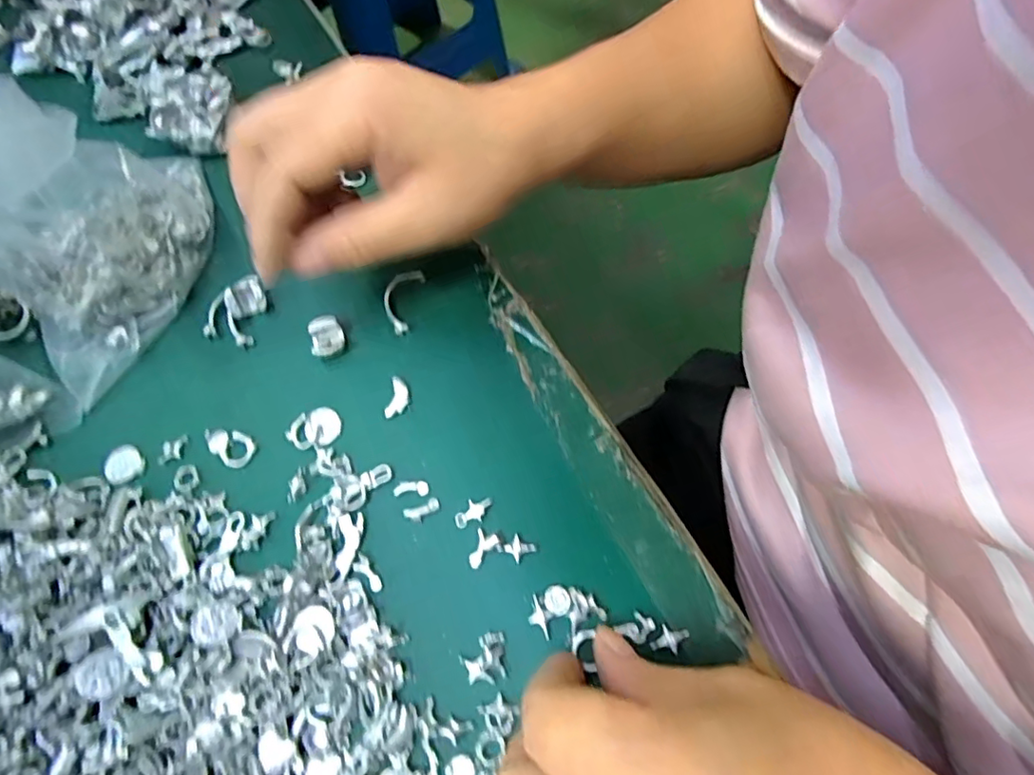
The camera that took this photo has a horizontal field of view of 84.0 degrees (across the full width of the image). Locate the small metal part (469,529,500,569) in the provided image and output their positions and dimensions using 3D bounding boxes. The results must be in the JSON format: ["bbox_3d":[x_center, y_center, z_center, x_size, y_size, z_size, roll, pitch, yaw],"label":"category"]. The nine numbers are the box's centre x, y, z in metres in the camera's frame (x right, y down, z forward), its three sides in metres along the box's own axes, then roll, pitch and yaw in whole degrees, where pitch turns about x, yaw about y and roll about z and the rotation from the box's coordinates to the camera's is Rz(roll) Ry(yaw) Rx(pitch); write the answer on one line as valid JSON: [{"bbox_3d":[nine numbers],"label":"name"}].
[{"bbox_3d":[-0.013,0.062,0.221,0.009,0.004,0.014,16,68,10],"label":"small metal part"}]

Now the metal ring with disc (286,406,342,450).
[{"bbox_3d":[-0.087,0.018,0.246,0.022,0.004,0.017,-27,68,-8],"label":"metal ring with disc"}]

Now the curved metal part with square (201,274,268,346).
[{"bbox_3d":[-0.131,-0.038,0.268,0.026,0.013,0.032,17,69,10],"label":"curved metal part with square"}]

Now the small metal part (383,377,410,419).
[{"bbox_3d":[-0.052,0.004,0.250,0.009,0.004,0.019,5,67,5],"label":"small metal part"}]

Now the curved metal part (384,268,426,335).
[{"bbox_3d":[-0.054,-0.041,0.266,0.016,0.008,0.030,16,68,10],"label":"curved metal part"}]

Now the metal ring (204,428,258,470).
[{"bbox_3d":[-0.123,0.024,0.245,0.025,0.004,0.014,36,73,17],"label":"metal ring"}]

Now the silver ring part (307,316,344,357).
[{"bbox_3d":[-0.086,-0.023,0.258,0.015,0.009,0.017,-22,67,-6],"label":"silver ring part"}]

